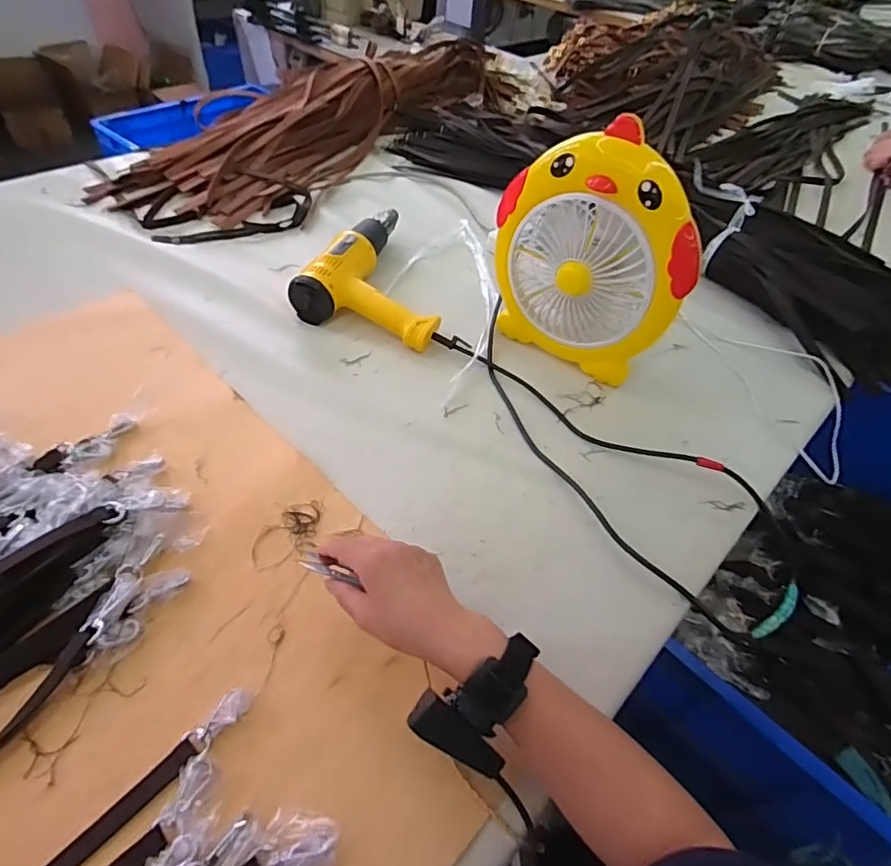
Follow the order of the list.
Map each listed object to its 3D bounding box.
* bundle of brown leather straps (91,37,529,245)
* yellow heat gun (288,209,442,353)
[{"bbox_3d":[-0.201,-0.641,1.102,0.342,0.098,0.954,33,53,21],"label":"bundle of brown leather straps"},{"bbox_3d":[-0.078,-0.245,0.805,0.200,0.064,0.260,17,49,8],"label":"yellow heat gun"}]

